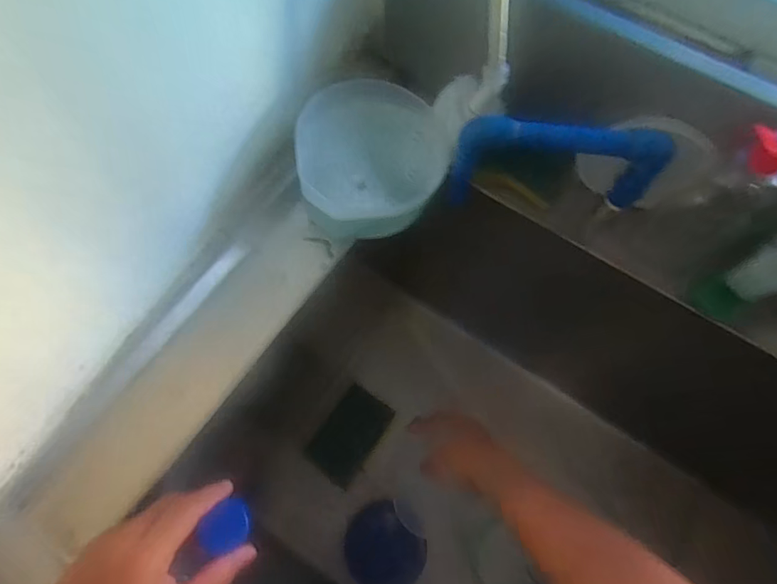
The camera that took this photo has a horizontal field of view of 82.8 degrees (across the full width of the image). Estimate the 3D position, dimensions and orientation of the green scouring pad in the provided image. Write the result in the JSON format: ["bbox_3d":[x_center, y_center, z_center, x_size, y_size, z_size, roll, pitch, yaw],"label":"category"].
[{"bbox_3d":[-0.058,0.223,0.692,0.087,0.005,0.136,38,71,-1],"label":"green scouring pad"}]

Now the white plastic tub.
[{"bbox_3d":[-0.014,-0.131,0.435,0.139,0.057,0.146,1,68,-2],"label":"white plastic tub"}]

